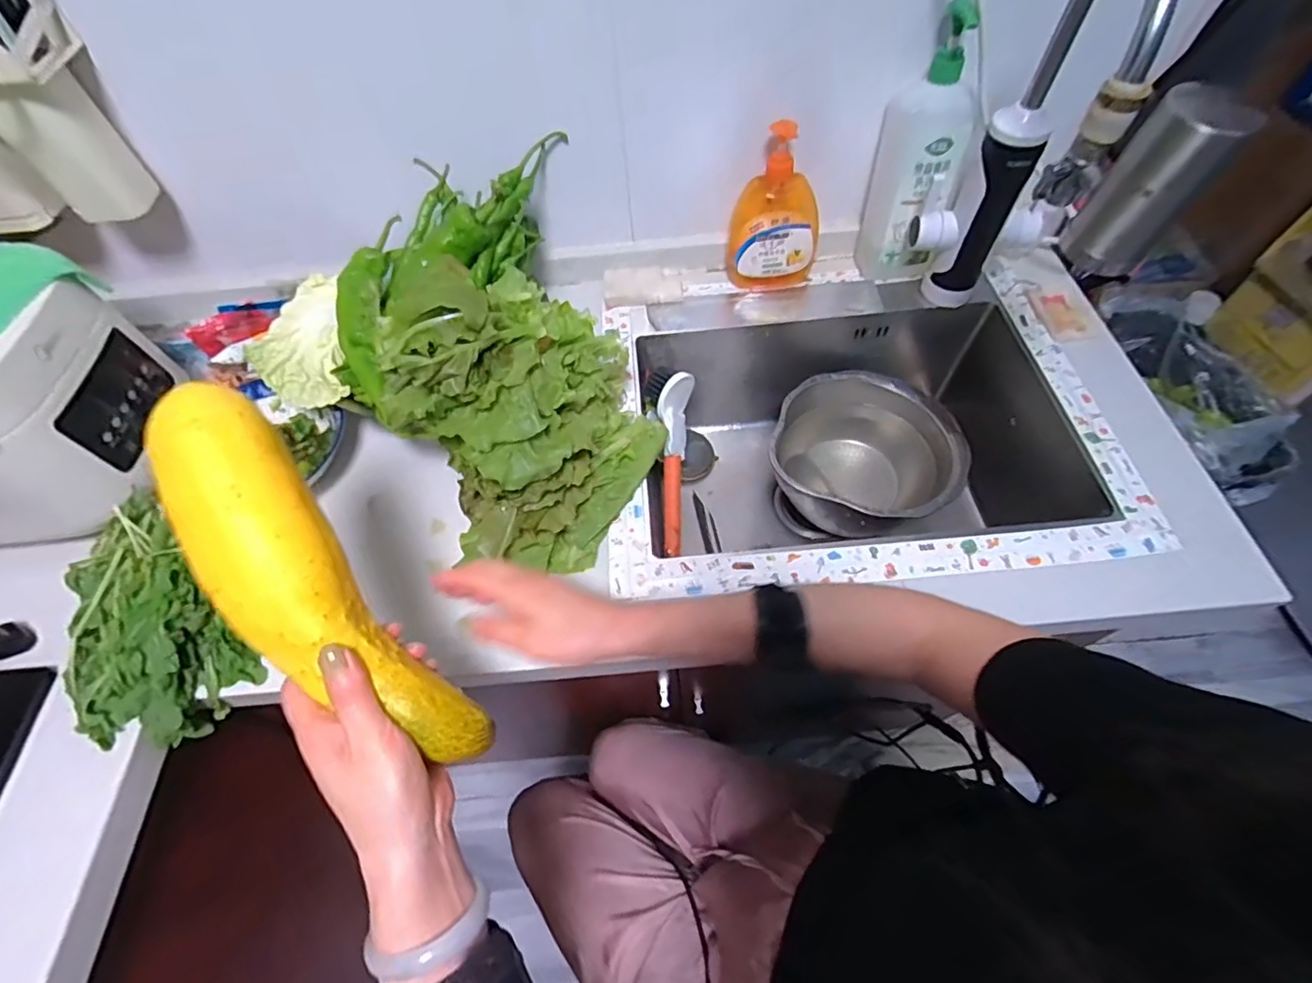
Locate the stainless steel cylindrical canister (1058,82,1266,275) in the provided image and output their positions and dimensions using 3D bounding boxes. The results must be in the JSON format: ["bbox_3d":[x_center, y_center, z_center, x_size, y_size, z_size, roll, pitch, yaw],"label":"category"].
[{"bbox_3d":[0.342,-0.211,0.402,0.059,0.125,0.059,-2,58,2],"label":"stainless steel cylindrical canister"}]

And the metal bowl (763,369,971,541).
[{"bbox_3d":[0.273,-0.042,0.765,0.224,0.129,0.222,-2,58,2],"label":"metal bowl"}]

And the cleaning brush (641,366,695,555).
[{"bbox_3d":[0.020,-0.035,0.718,0.054,0.035,0.225,-2,101,2],"label":"cleaning brush"}]

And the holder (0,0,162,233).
[{"bbox_3d":[-0.637,-0.340,0.555,0.199,0.156,0.121,-1,58,3],"label":"holder"}]

